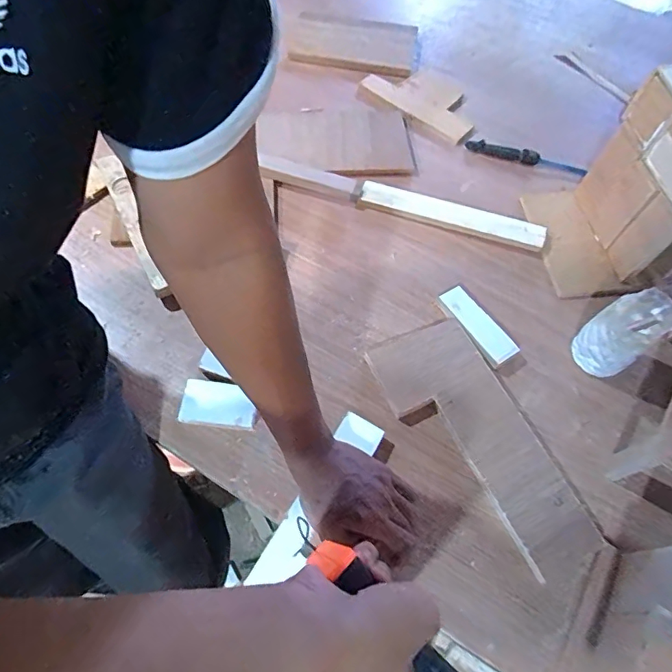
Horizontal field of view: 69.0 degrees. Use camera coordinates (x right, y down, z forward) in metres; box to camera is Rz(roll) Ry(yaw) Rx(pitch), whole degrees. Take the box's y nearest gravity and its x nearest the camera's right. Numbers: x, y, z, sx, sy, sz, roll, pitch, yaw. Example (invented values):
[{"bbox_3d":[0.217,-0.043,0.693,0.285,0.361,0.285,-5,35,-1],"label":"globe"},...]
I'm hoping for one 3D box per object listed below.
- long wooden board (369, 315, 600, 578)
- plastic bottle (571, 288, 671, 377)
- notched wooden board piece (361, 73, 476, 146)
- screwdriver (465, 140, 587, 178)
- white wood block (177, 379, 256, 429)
[{"bbox_3d":[0.156,0.113,0.537,0.121,0.023,0.291,-24,66,-15],"label":"long wooden board"},{"bbox_3d":[0.330,-0.004,0.569,0.069,0.101,0.065,-35,69,-20],"label":"plastic bottle"},{"bbox_3d":[0.153,-0.397,0.824,0.205,0.011,0.114,41,67,17],"label":"notched wooden board piece"},{"bbox_3d":[0.290,-0.277,0.753,0.177,0.027,0.030,24,63,9],"label":"screwdriver"},{"bbox_3d":[-0.129,0.077,0.538,0.080,0.022,0.047,8,62,1],"label":"white wood block"}]

